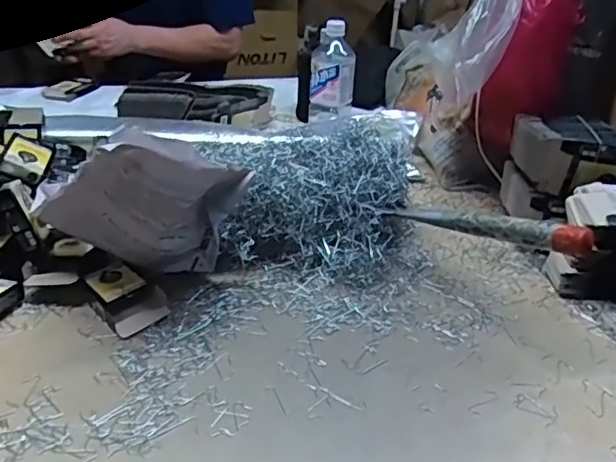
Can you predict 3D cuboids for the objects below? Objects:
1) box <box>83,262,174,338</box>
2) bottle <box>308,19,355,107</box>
[{"bbox_3d":[-0.189,0.067,0.594,0.057,0.022,0.090,-24,41,-38],"label":"box"},{"bbox_3d":[0.043,-0.283,0.988,0.075,0.132,0.056,5,31,2],"label":"bottle"}]

